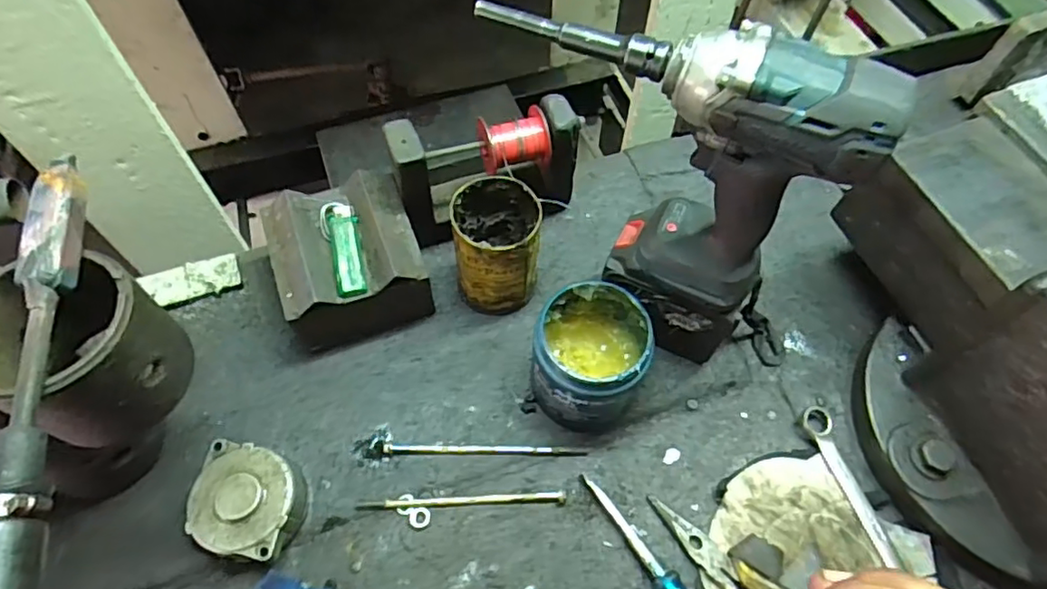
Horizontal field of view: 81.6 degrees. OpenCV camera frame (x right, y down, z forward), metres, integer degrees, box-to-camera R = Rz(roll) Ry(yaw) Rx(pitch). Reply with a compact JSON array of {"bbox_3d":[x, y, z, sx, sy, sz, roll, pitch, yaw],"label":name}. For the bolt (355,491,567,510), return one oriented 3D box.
[{"bbox_3d":[-0.049,0.165,0.486,0.164,0.011,0.008,-2,60,-2],"label":"bolt"}]

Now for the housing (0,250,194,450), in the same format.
[{"bbox_3d":[-0.249,0.031,0.338,0.087,0.086,0.084,0,60,0],"label":"housing"}]

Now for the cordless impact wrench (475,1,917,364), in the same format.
[{"bbox_3d":[0.096,-0.068,0.459,0.264,0.298,0.069,27,63,14],"label":"cordless impact wrench"}]

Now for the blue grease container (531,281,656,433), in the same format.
[{"bbox_3d":[0.055,0.053,0.495,0.086,0.103,0.087,0,60,0],"label":"blue grease container"}]

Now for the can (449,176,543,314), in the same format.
[{"bbox_3d":[-0.023,-0.039,0.540,0.069,0.115,0.072,0,60,0],"label":"can"}]

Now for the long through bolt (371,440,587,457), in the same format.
[{"bbox_3d":[-0.038,0.129,0.505,0.177,0.015,0.012,2,60,0],"label":"long through bolt"}]

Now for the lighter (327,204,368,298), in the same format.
[{"bbox_3d":[-0.148,-0.038,0.506,0.024,0.016,0.081,-13,61,-8],"label":"lighter"}]

